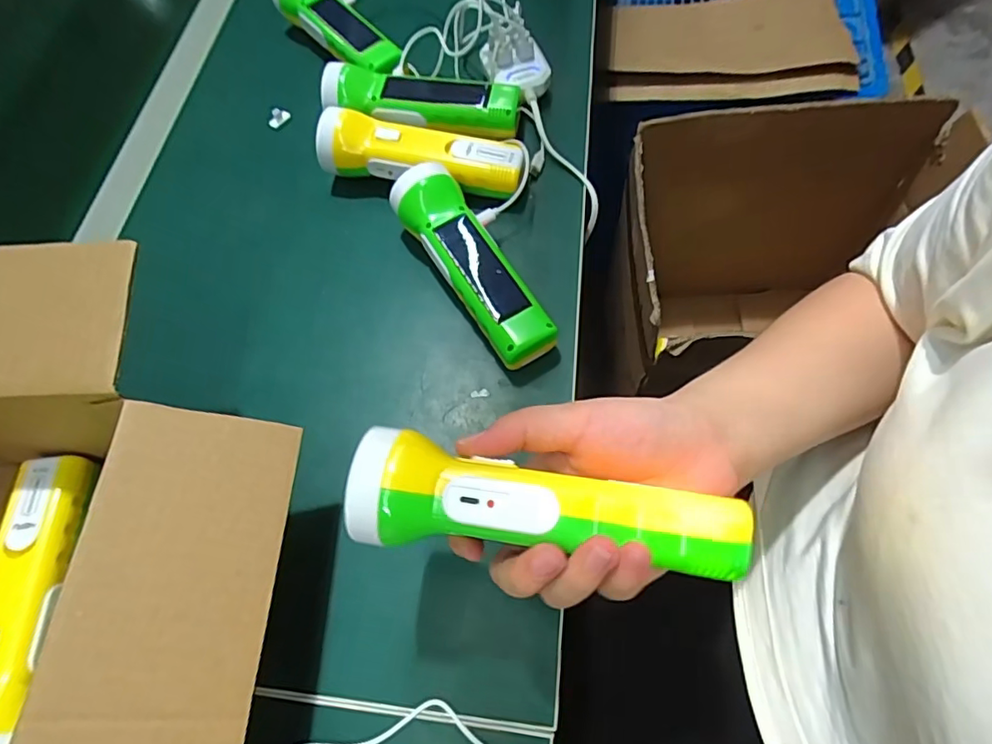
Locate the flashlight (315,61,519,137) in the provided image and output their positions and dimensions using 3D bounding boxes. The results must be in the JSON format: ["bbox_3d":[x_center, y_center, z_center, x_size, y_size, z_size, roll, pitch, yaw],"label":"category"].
[{"bbox_3d":[-0.065,-0.227,0.490,0.167,0.052,0.051,7,64,7],"label":"flashlight"}]

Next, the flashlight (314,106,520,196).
[{"bbox_3d":[-0.059,-0.176,0.466,0.172,0.049,0.050,10,65,8],"label":"flashlight"}]

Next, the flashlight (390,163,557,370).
[{"bbox_3d":[-0.016,-0.079,0.413,0.053,0.052,0.167,-30,66,-11],"label":"flashlight"}]

